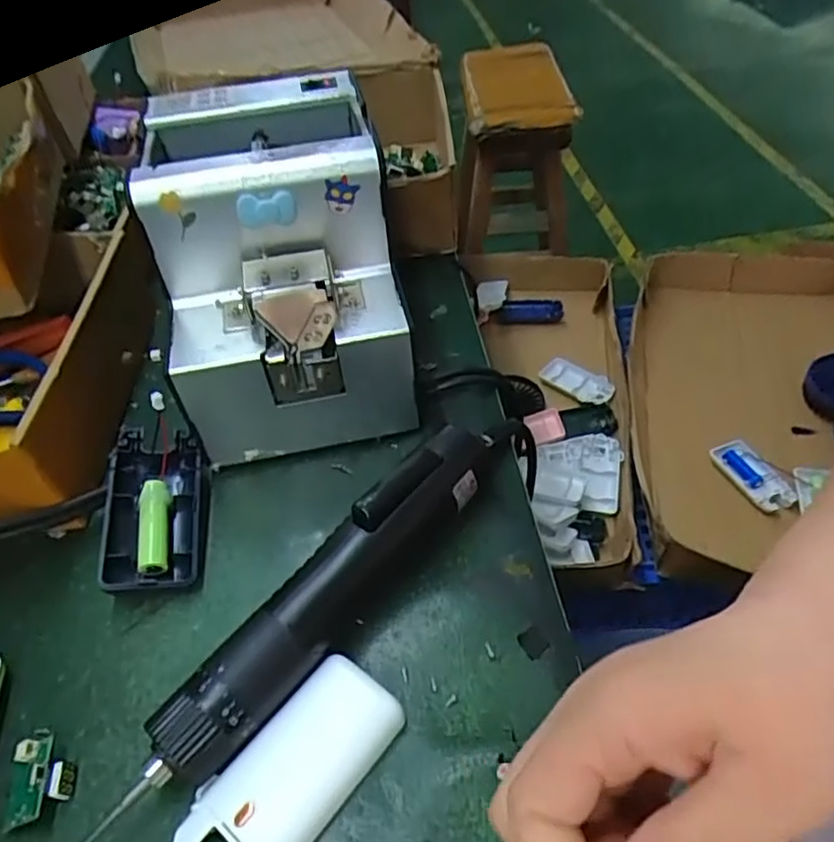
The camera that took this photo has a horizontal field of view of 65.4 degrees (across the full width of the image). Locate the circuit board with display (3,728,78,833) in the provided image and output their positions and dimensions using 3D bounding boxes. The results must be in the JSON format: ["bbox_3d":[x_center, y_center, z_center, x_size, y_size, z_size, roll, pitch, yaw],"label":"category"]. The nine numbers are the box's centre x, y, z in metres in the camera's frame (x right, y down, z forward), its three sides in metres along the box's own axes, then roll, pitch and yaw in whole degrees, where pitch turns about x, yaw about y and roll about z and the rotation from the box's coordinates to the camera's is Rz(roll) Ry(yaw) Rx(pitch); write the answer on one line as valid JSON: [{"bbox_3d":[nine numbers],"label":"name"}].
[{"bbox_3d":[-0.153,0.142,0.263,0.024,0.016,0.037,-8,47,-1],"label":"circuit board with display"}]

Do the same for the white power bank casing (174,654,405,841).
[{"bbox_3d":[-0.049,0.139,0.256,0.044,0.016,0.092,31,57,30],"label":"white power bank casing"}]

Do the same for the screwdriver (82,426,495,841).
[{"bbox_3d":[-0.044,0.080,0.290,0.033,0.045,0.226,31,57,30],"label":"screwdriver"}]

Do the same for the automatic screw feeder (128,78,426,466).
[{"bbox_3d":[-0.076,-0.085,0.376,0.119,0.150,0.165,-11,47,-4],"label":"automatic screw feeder"}]

